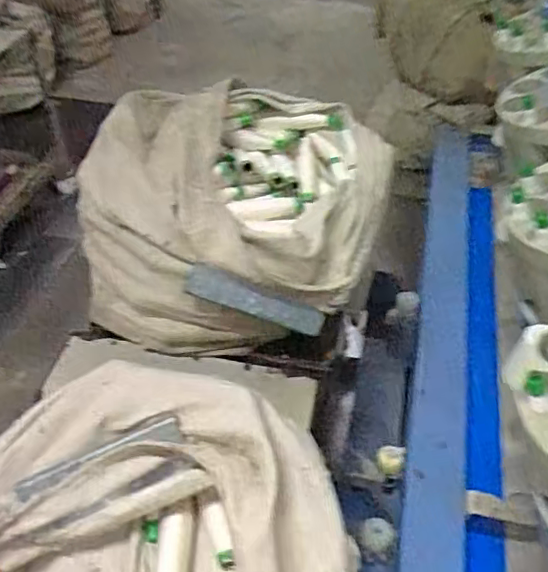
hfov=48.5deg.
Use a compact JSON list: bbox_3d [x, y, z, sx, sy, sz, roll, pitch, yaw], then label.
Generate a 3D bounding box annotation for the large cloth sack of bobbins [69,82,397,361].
[{"bbox_3d":[-0.044,-0.112,0.853,0.360,0.231,0.344,9,45,8],"label":"large cloth sack of bobbins"}]

